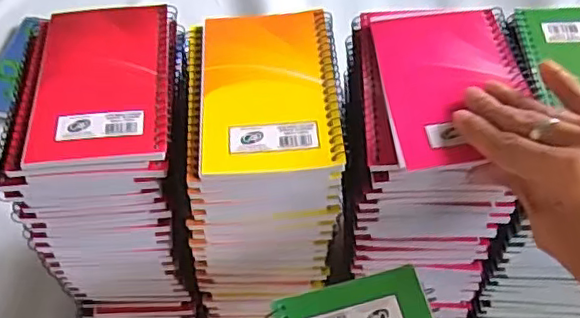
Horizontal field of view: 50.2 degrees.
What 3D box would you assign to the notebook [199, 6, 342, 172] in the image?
[{"bbox_3d":[-0.012,-0.046,0.382,0.083,0.005,0.129,-4,52,1],"label":"notebook"}]

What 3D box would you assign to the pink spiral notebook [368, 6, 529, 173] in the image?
[{"bbox_3d":[0.097,-0.049,0.368,0.082,0.013,0.128,-4,52,1],"label":"pink spiral notebook"}]

